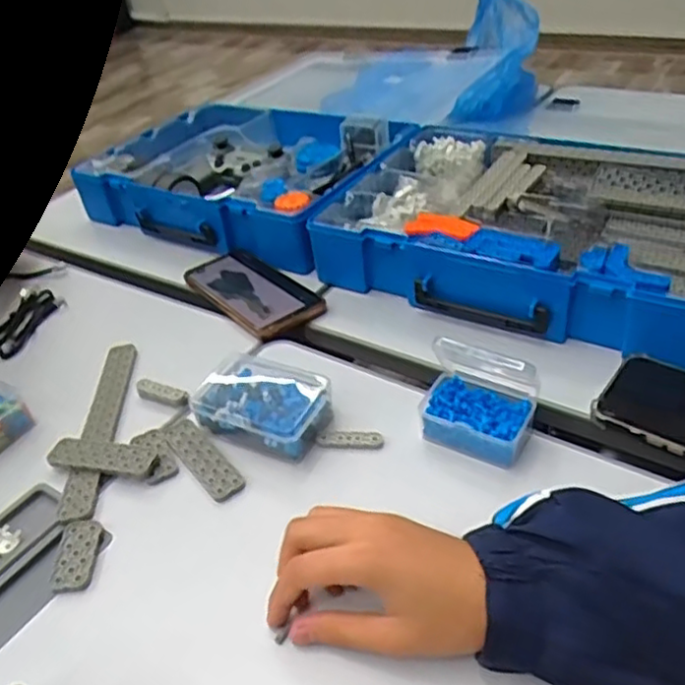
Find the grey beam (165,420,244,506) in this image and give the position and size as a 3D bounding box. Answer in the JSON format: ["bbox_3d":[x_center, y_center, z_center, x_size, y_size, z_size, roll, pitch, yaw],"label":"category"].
[{"bbox_3d":[-0.104,0.085,0.499,0.025,0.006,0.091,-30,43,-25],"label":"grey beam"}]

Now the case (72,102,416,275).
[{"bbox_3d":[-0.116,-0.219,0.826,0.355,0.069,0.273,17,44,28],"label":"case"}]

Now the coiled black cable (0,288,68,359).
[{"bbox_3d":[-0.322,-0.022,0.684,0.050,0.010,0.103,-1,39,9],"label":"coiled black cable"}]

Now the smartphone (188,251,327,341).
[{"bbox_3d":[-0.093,-0.051,0.672,0.073,0.012,0.161,-32,44,-28],"label":"smartphone"}]

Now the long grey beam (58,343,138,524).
[{"bbox_3d":[-0.194,0.062,0.543,0.026,0.008,0.199,-8,38,0],"label":"long grey beam"}]

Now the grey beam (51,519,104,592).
[{"bbox_3d":[-0.174,0.139,0.443,0.025,0.006,0.053,-7,38,1],"label":"grey beam"}]

